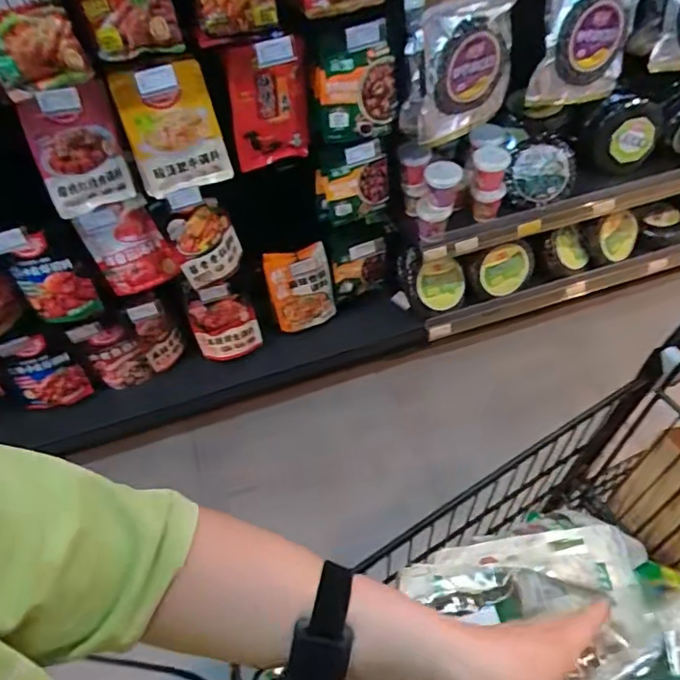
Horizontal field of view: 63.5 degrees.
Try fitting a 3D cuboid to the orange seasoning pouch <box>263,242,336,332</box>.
[{"bbox_3d":[-0.104,-0.136,1.575,0.185,0.282,0.076,-17,50,-10],"label":"orange seasoning pouch"}]

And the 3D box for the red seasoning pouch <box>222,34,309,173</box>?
[{"bbox_3d":[-0.162,-0.526,1.250,0.177,0.299,0.035,-17,57,-10],"label":"red seasoning pouch"}]

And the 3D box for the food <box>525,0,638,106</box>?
[{"bbox_3d":[0.651,-0.798,1.411,0.294,0.372,0.057,-7,43,-20],"label":"food"}]

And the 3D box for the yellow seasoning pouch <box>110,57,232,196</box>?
[{"bbox_3d":[-0.337,-0.421,1.106,0.186,0.257,0.069,-16,44,-6],"label":"yellow seasoning pouch"}]

